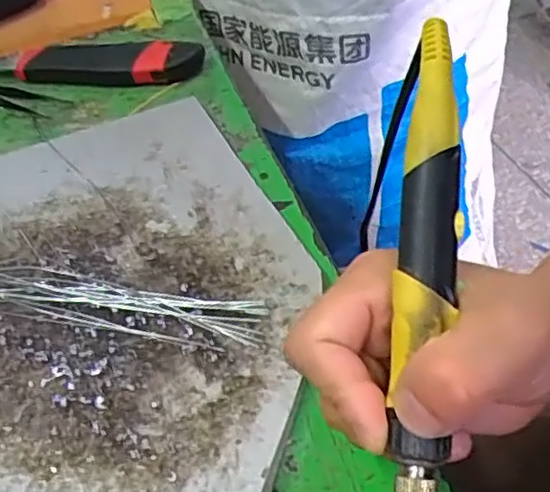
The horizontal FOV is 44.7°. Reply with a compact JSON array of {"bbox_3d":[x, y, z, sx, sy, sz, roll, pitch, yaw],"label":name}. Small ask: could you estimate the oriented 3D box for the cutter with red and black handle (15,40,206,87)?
[{"bbox_3d":[-0.123,-0.136,0.493,0.142,0.026,0.032,5,44,10],"label":"cutter with red and black handle"}]

